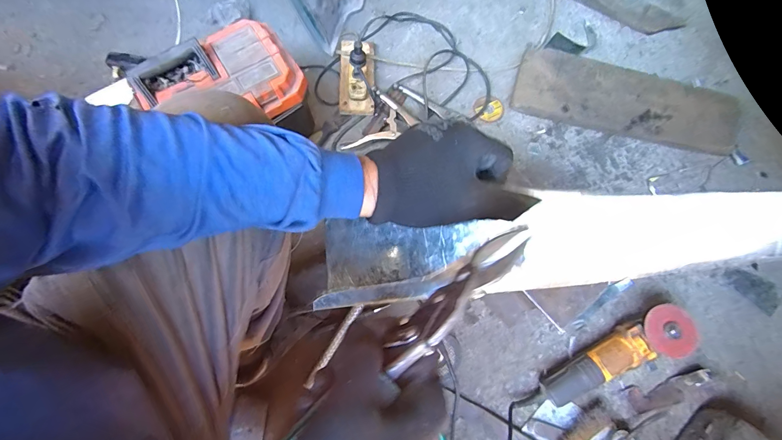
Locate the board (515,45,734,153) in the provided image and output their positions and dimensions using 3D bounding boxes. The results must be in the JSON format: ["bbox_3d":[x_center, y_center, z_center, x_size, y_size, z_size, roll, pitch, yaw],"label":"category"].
[{"bbox_3d":[0.513,-0.266,0.790,0.453,0.028,0.176,20,77,9],"label":"board"}]

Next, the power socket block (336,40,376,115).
[{"bbox_3d":[-0.082,-0.345,0.837,0.088,0.049,0.206,-4,75,-1],"label":"power socket block"}]

